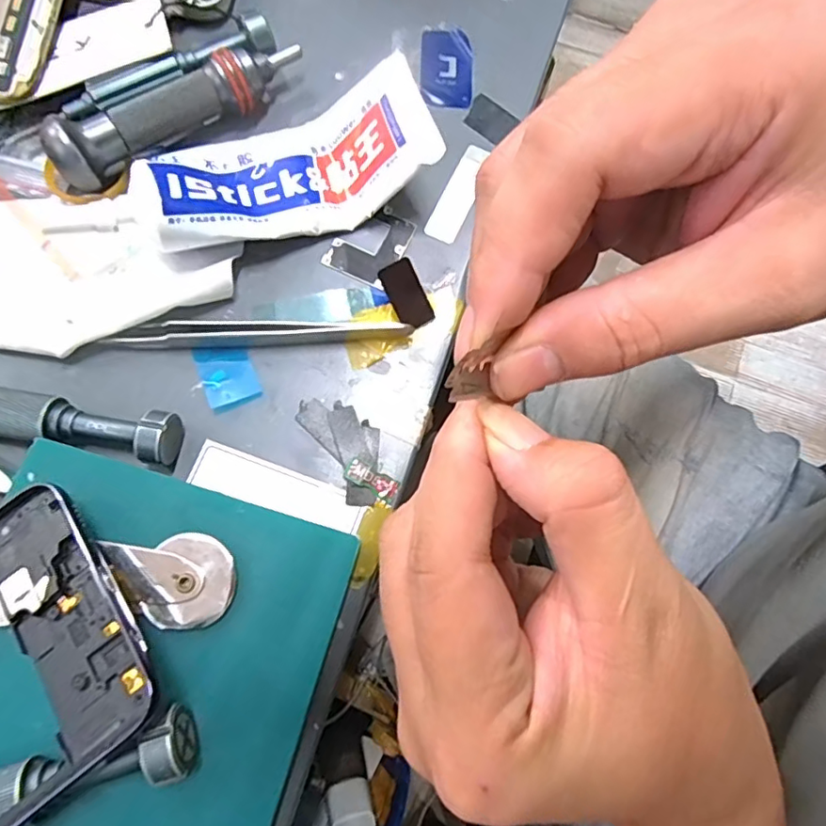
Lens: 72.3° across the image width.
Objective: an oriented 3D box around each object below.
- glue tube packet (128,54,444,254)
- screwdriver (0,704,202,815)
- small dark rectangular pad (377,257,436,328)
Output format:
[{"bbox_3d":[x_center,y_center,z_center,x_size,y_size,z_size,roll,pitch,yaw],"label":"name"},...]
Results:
[{"bbox_3d":[-0.044,-0.090,0.204,0.099,0.029,0.042,-19,76,-8],"label":"glue tube packet"},{"bbox_3d":[-0.109,0.101,0.144,0.104,0.016,0.016,-17,76,-7],"label":"screwdriver"},{"bbox_3d":[-0.002,-0.043,0.205,0.013,0.004,0.025,-34,110,-3],"label":"small dark rectangular pad"}]

